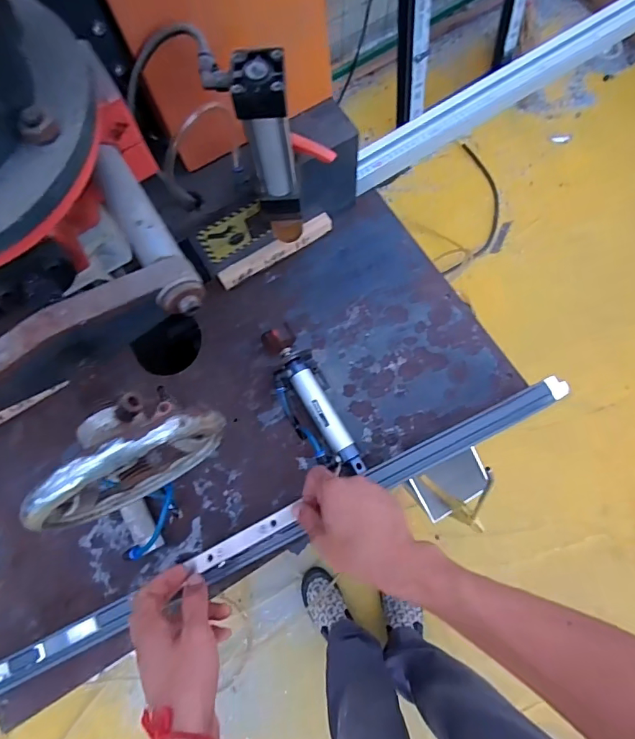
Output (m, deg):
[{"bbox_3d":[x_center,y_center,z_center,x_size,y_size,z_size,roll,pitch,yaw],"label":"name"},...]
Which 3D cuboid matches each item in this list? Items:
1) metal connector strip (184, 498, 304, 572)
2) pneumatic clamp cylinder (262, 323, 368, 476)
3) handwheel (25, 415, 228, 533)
[{"bbox_3d":[-0.080,0.189,0.520,0.136,0.011,0.018,-30,79,3],"label":"metal connector strip"},{"bbox_3d":[-0.012,0.041,0.610,0.066,0.044,0.208,-22,76,-3],"label":"pneumatic clamp cylinder"},{"bbox_3d":[-0.102,0.057,0.266,0.108,0.112,0.016,-28,76,-5],"label":"handwheel"}]

